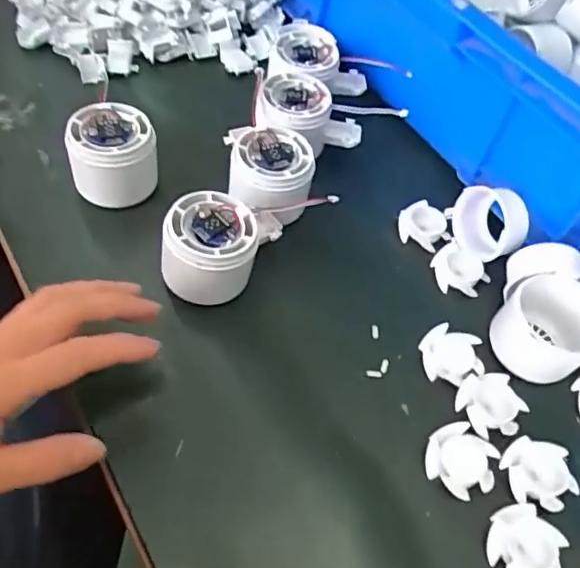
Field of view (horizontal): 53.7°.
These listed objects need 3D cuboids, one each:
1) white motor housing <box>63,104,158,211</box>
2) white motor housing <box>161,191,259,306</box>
[{"bbox_3d":[-0.125,-0.091,0.405,0.057,0.053,0.057,4,55,-6],"label":"white motor housing"},{"bbox_3d":[-0.052,-0.019,0.368,0.059,0.056,0.057,0,54,-10],"label":"white motor housing"}]

